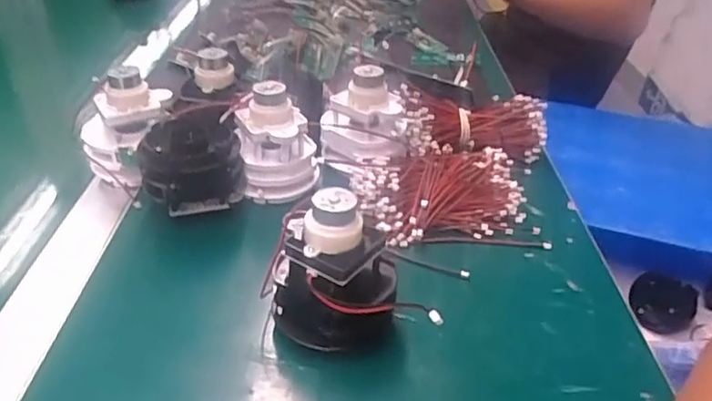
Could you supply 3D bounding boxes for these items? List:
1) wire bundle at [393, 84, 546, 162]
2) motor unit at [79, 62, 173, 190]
[{"bbox_3d":[0.097,-0.064,0.529,0.128,0.050,0.065,-7,34,-15],"label":"wire bundle"},{"bbox_3d":[-0.174,-0.056,0.466,0.052,0.086,0.066,13,34,16],"label":"motor unit"}]

